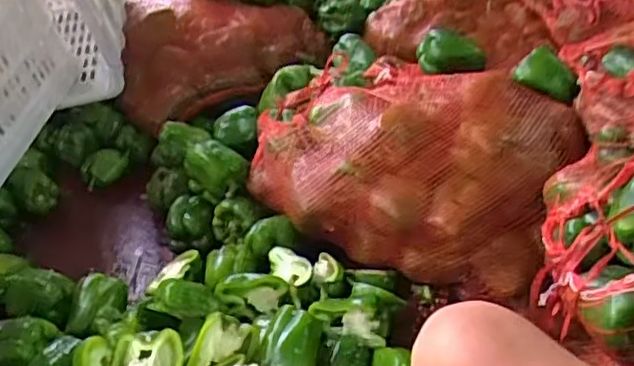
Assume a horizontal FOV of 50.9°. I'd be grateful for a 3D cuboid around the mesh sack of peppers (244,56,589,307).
[{"bbox_3d":[0.131,-0.034,0.947,0.425,0.187,0.334,11,34,29],"label":"mesh sack of peppers"}]

